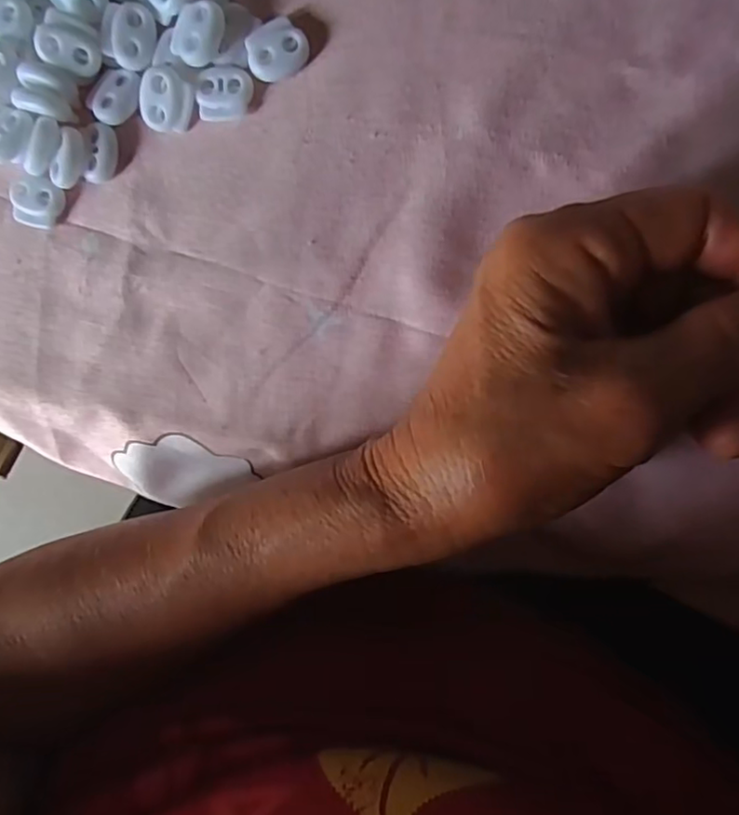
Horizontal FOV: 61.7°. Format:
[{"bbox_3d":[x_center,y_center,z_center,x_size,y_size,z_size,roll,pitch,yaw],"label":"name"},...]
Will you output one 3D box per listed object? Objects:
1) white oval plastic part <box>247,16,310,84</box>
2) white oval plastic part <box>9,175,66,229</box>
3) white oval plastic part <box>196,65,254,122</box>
[{"bbox_3d":[-0.034,-0.130,0.224,0.022,0.006,0.020,-21,89,10],"label":"white oval plastic part"},{"bbox_3d":[-0.130,-0.080,0.240,0.022,0.007,0.018,16,95,9],"label":"white oval plastic part"},{"bbox_3d":[-0.053,-0.115,0.227,0.019,0.005,0.018,11,94,9],"label":"white oval plastic part"}]

